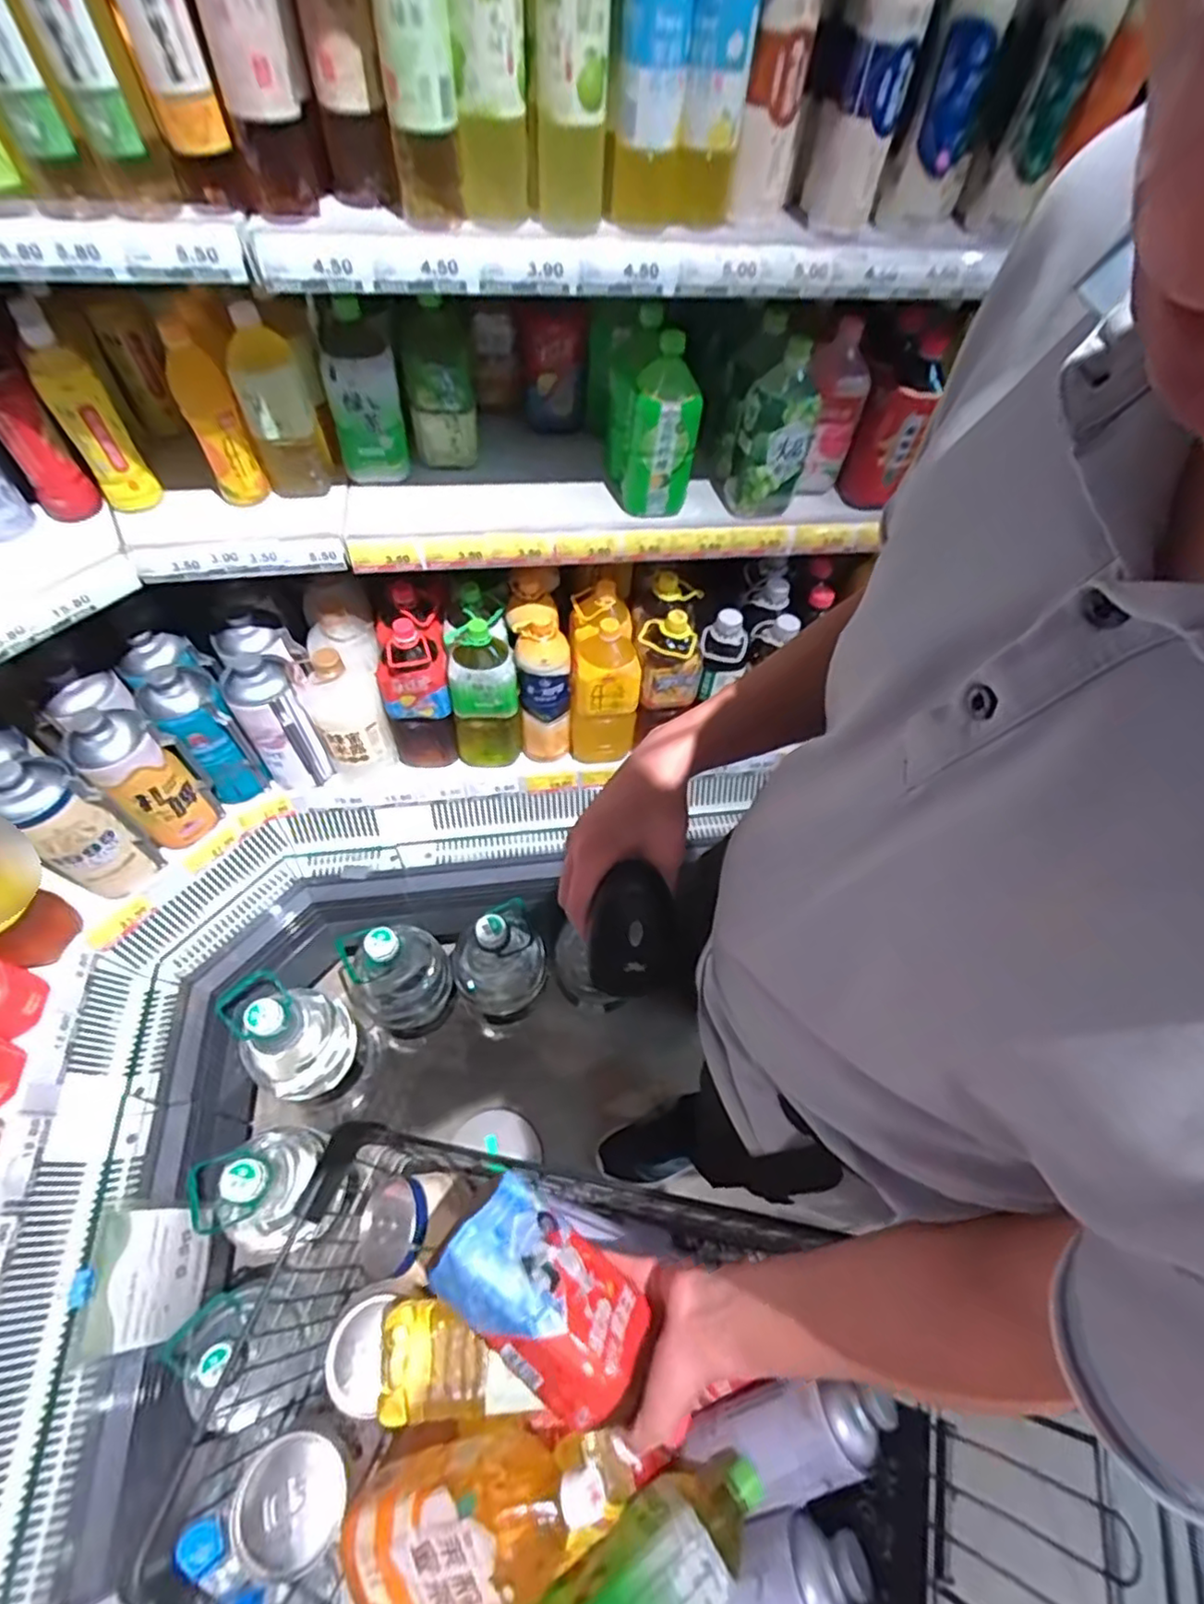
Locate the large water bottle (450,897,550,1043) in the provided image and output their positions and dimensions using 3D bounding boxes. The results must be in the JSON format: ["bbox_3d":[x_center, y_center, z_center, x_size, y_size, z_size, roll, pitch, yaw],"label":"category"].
[{"bbox_3d":[-0.198,0.327,1.283,0.165,0.437,0.163,2,56,-3],"label":"large water bottle"}]

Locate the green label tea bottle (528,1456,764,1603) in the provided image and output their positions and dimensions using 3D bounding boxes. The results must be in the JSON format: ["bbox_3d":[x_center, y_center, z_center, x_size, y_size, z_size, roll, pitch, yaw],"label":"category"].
[{"bbox_3d":[0.038,0.635,0.530,0.218,0.082,0.084,-24,61,-26],"label":"green label tea bottle"}]

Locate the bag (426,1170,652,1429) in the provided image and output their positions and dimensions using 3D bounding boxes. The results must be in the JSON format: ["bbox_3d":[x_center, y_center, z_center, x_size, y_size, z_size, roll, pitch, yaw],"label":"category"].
[{"bbox_3d":[-0.044,0.379,0.504,0.159,0.049,0.096,34,61,17],"label":"bag"}]

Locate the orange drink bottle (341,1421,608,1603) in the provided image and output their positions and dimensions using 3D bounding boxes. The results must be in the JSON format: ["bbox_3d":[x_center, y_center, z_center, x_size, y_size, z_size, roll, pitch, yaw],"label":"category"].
[{"bbox_3d":[-0.095,0.585,0.536,0.228,0.095,0.101,-23,72,17],"label":"orange drink bottle"}]

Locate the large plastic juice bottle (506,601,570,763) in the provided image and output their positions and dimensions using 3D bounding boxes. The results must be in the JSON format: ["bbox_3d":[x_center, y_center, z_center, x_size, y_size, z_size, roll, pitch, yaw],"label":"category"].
[{"bbox_3d":[-0.109,-0.210,1.152,0.083,0.286,0.122,-10,58,-10],"label":"large plastic juice bottle"}]

